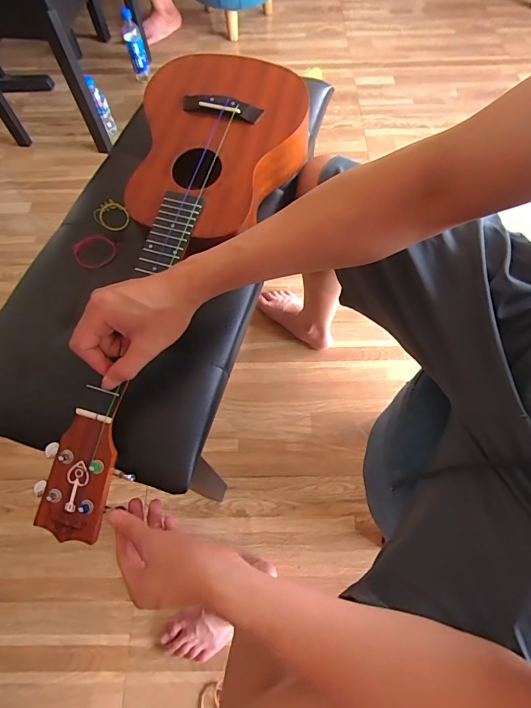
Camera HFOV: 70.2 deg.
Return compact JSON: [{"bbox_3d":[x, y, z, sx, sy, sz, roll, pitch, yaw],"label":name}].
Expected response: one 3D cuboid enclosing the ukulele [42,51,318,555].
[{"bbox_3d":[-0.113,-0.107,0.453,0.210,0.087,0.598,14,76,11],"label":"ukulele"}]

